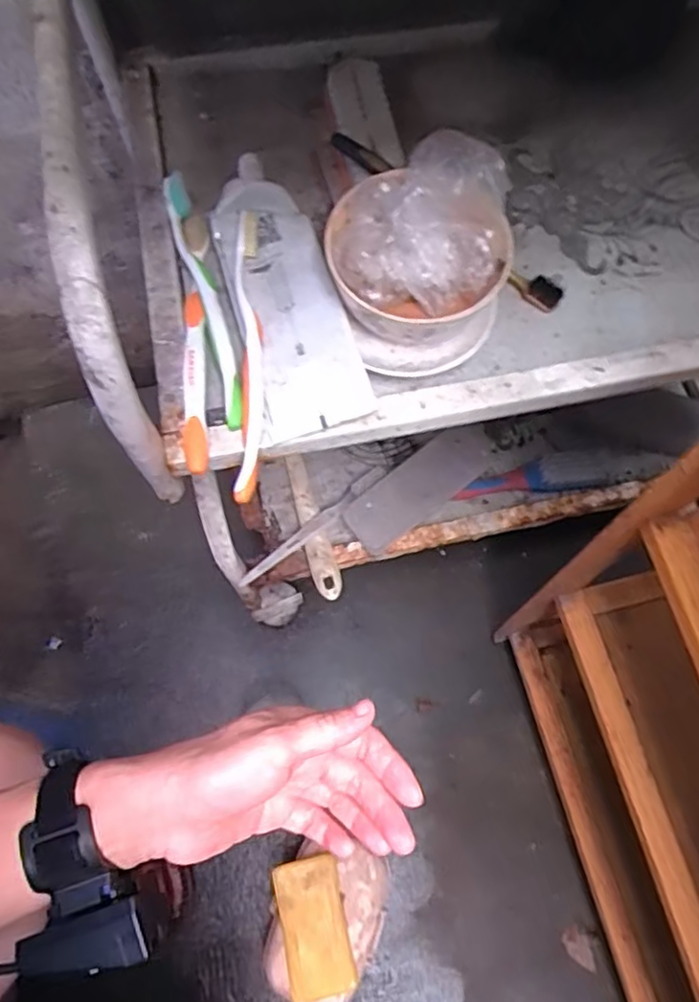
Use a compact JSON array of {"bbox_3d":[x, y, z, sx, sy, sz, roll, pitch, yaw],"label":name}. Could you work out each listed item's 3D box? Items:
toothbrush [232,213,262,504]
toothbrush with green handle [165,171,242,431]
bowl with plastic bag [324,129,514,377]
[{"bbox_3d":[-0.057,-0.085,0.360,0.015,0.015,0.179,-3,68,-3],"label":"toothbrush"},{"bbox_3d":[-0.085,-0.123,0.373,0.014,0.017,0.174,-16,69,-8],"label":"toothbrush with green handle"},{"bbox_3d":[0.039,-0.130,0.353,0.094,0.089,0.087,0,67,-1],"label":"bowl with plastic bag"}]

